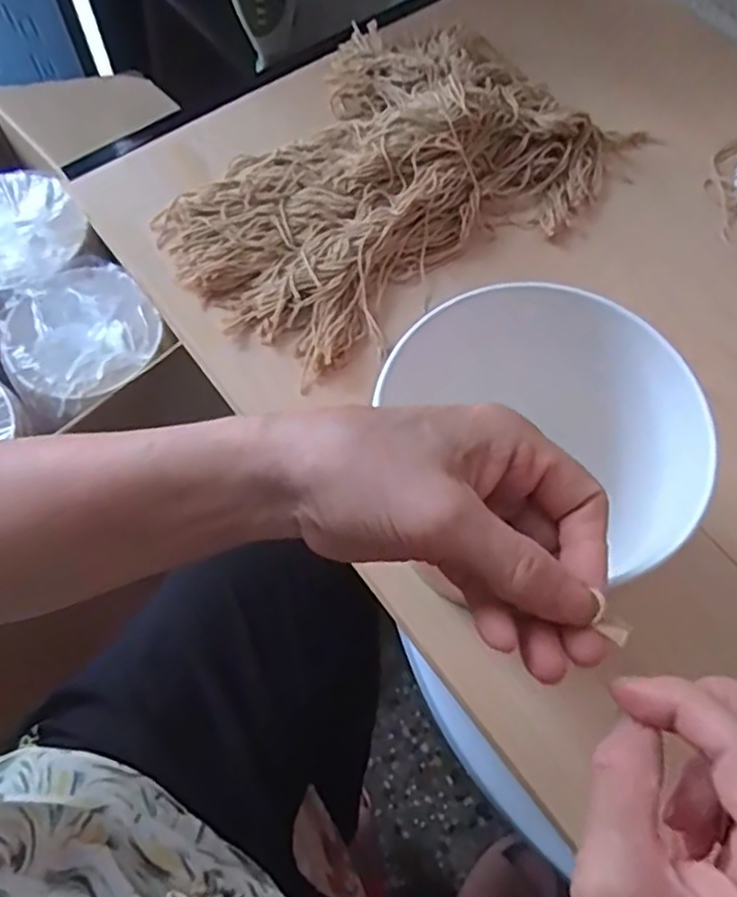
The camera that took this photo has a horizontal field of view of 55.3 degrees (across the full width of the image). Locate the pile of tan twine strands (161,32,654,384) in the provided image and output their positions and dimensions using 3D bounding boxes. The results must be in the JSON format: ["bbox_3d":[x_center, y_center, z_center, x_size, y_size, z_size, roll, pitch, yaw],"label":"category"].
[{"bbox_3d":[0.015,-0.231,0.562,0.374,0.049,0.260,-39,72,-17],"label":"pile of tan twine strands"}]

